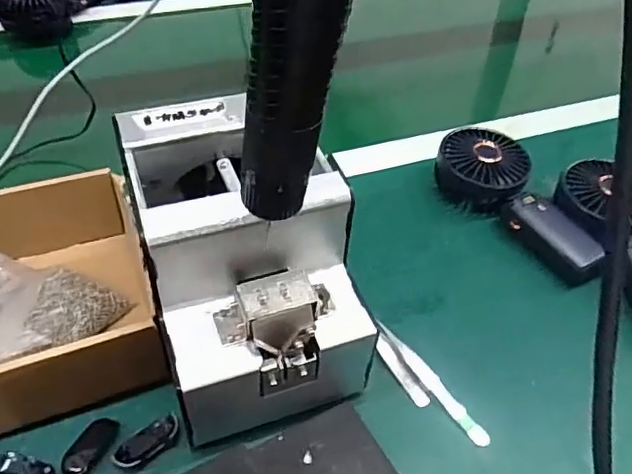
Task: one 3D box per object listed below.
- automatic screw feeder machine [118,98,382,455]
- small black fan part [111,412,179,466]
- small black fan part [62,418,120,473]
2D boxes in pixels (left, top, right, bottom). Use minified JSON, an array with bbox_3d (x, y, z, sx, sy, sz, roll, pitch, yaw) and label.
[{"bbox_3d":[-0.047,0.016,0.388,0.126,0.150,0.168,-12,48,-17],"label":"automatic screw feeder machine"},{"bbox_3d":[-0.108,0.130,0.366,0.044,0.004,0.021,-33,56,-32],"label":"small black fan part"},{"bbox_3d":[-0.143,0.134,0.364,0.020,0.007,0.043,18,47,12],"label":"small black fan part"}]

